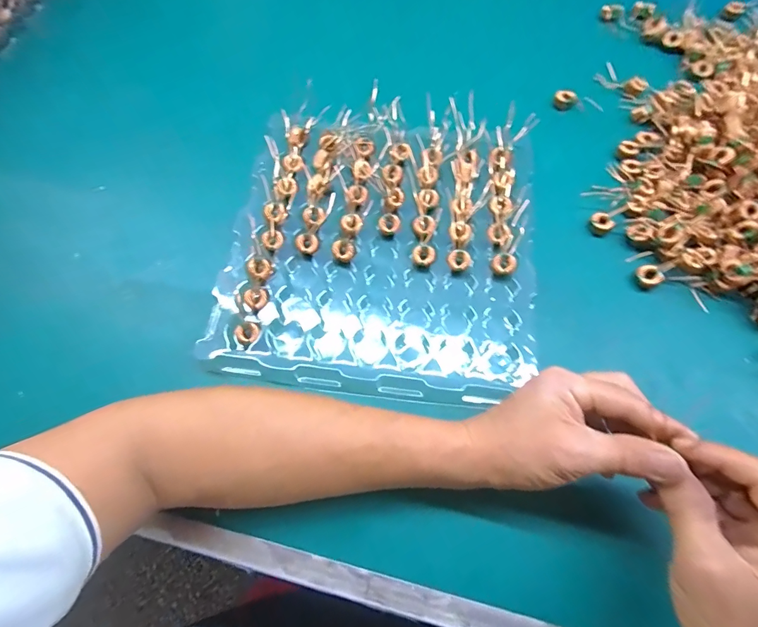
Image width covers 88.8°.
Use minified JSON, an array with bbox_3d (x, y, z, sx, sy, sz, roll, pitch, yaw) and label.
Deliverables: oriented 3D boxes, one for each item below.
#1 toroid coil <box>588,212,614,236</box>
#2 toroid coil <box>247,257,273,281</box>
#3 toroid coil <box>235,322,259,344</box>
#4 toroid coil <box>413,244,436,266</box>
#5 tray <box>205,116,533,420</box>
[{"bbox_3d":[0.219,-0.089,0.382,0.016,0.012,0.020,-35,73,-13],"label":"toroid coil"},{"bbox_3d":[-0.110,-0.042,0.359,0.022,0.005,0.021,0,69,0],"label":"toroid coil"},{"bbox_3d":[-0.116,0.017,0.340,0.020,0.005,0.017,-28,71,-10],"label":"toroid coil"},{"bbox_3d":[0.043,-0.055,0.369,0.020,0.012,0.020,0,69,0],"label":"toroid coil"},{"bbox_3d":[0.000,-0.059,0.369,0.279,0.030,0.282,4,69,2],"label":"tray"}]

